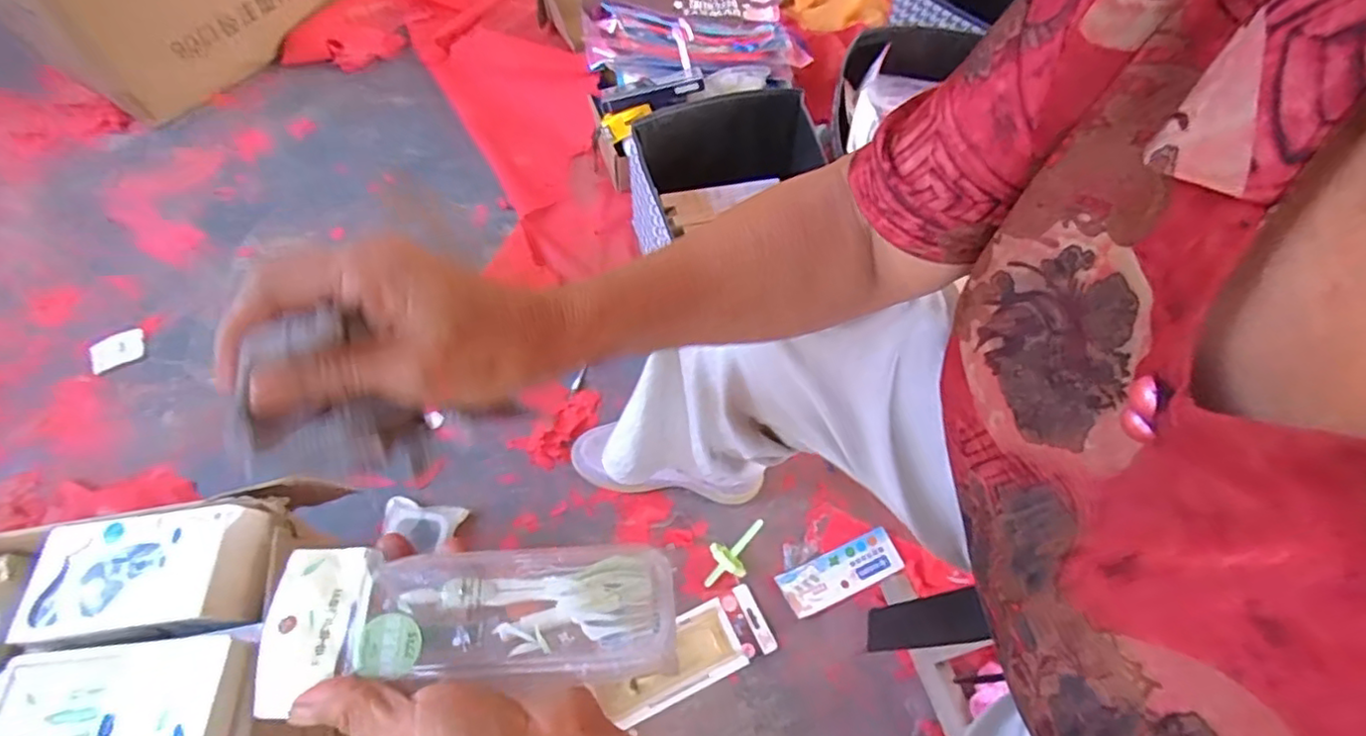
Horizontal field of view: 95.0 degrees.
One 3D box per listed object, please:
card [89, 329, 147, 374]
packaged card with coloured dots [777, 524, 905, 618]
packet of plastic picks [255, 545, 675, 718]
[{"bbox_3d":[-0.766,-0.023,0.848,0.064,0.007,0.047,-27,78,-21],"label":"card"},{"bbox_3d":[0.186,0.241,0.738,0.146,0.010,0.054,-20,63,-14],"label":"packaged card with coloured dots"},{"bbox_3d":[-0.094,0.107,0.271,0.176,0.020,0.058,-2,60,1],"label":"packet of plastic picks"}]

